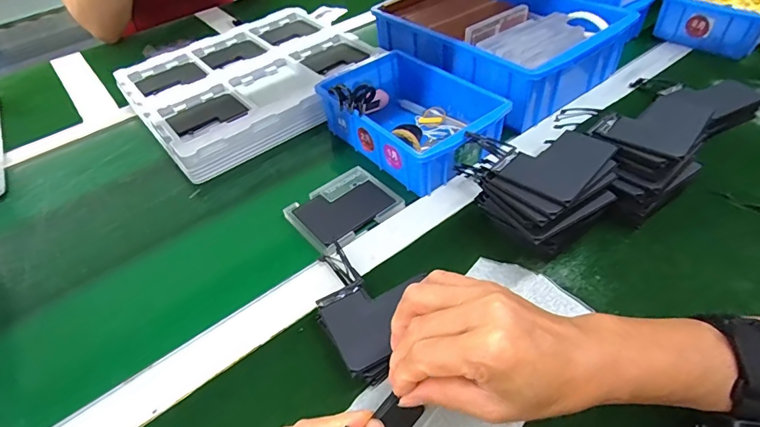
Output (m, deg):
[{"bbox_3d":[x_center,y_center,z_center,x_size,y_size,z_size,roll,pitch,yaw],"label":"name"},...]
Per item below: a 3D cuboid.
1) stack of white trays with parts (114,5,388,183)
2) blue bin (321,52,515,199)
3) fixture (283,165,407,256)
[{"bbox_3d":[-0.172,-0.205,0.625,0.345,0.036,0.292,-33,51,-24],"label":"stack of white trays with parts"},{"bbox_3d":[0.035,-0.115,0.508,0.135,0.060,0.203,-32,50,-22],"label":"blue bin"},{"bbox_3d":[-0.038,-0.007,0.451,0.103,0.012,0.083,-33,51,-24],"label":"fixture"}]

